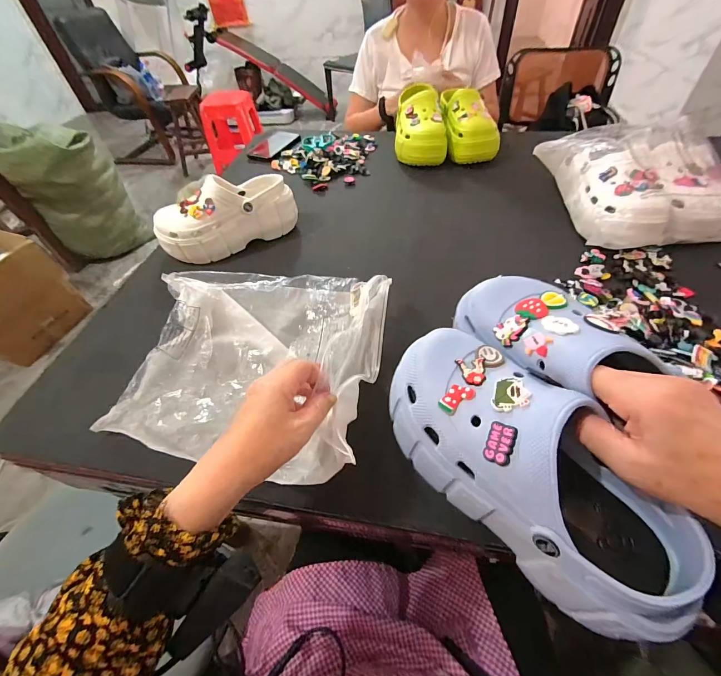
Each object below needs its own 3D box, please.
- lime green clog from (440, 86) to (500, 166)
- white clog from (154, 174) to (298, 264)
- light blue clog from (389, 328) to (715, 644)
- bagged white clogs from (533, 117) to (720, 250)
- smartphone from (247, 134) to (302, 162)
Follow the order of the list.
[{"bbox_3d":[0.263,-0.524,0.826,0.115,0.100,0.209,-1,50,4],"label":"lime green clog"},{"bbox_3d":[-0.236,-0.219,0.607,0.239,0.109,0.087,-26,53,-15],"label":"white clog"},{"bbox_3d":[0.118,0.087,0.250,0.097,0.088,0.228,-36,66,-22],"label":"light blue clog"},{"bbox_3d":[0.510,-0.289,0.611,0.284,0.106,0.276,-6,50,0],"label":"bagged white clogs"},{"bbox_3d":[-0.233,-0.518,0.919,0.091,0.011,0.154,19,55,20],"label":"smartphone"}]

